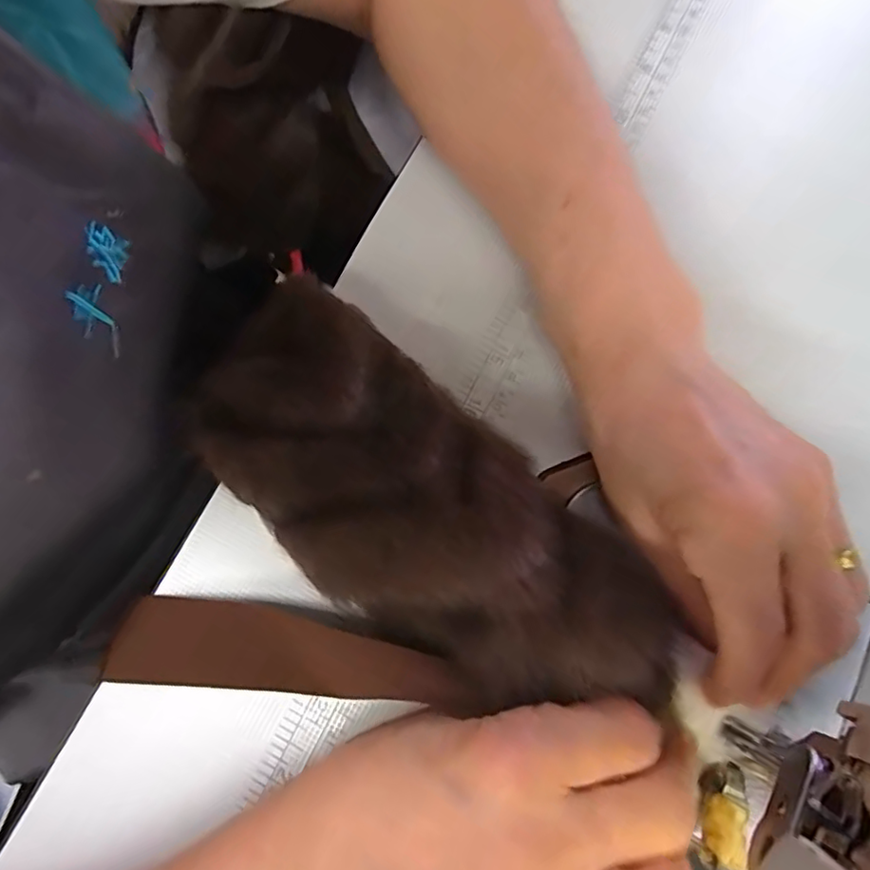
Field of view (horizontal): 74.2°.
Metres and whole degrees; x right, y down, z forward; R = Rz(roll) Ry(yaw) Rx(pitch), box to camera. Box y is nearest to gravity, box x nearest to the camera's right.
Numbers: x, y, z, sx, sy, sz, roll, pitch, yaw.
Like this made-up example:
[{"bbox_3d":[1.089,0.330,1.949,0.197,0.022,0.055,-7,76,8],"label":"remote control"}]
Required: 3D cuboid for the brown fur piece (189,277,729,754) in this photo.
[{"bbox_3d":[-0.007,0.026,0.191,0.197,0.018,0.078,40,85,21],"label":"brown fur piece"}]

